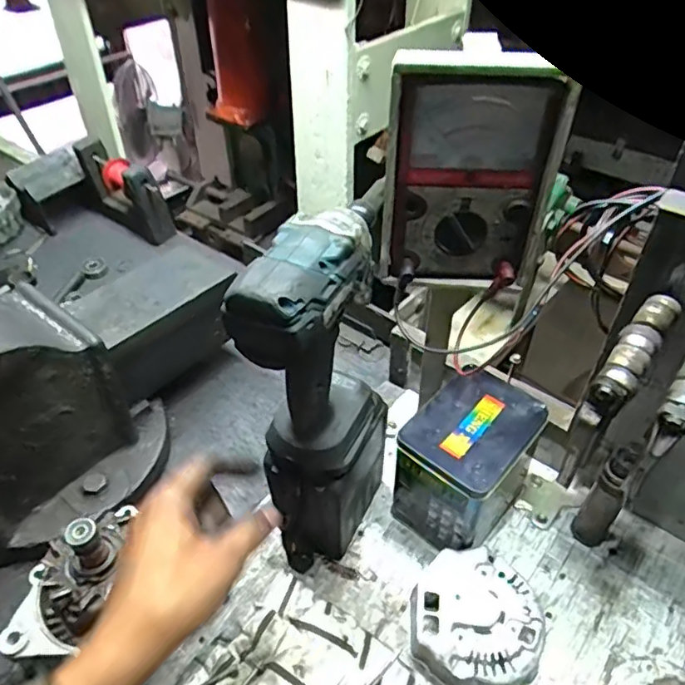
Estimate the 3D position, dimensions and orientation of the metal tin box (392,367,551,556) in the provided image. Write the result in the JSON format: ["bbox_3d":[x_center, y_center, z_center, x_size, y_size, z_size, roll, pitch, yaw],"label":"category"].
[{"bbox_3d":[0.121,0.117,0.561,0.090,0.127,0.129,32,53,30],"label":"metal tin box"}]

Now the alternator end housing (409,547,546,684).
[{"bbox_3d":[0.115,0.240,0.496,0.107,0.038,0.111,-1,43,1],"label":"alternator end housing"}]

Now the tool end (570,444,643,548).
[{"bbox_3d":[0.238,0.141,0.523,0.025,0.129,0.027,-29,50,-26],"label":"tool end"}]

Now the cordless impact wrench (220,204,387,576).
[{"bbox_3d":[-0.013,0.054,0.483,0.073,0.333,0.143,14,46,16],"label":"cordless impact wrench"}]

